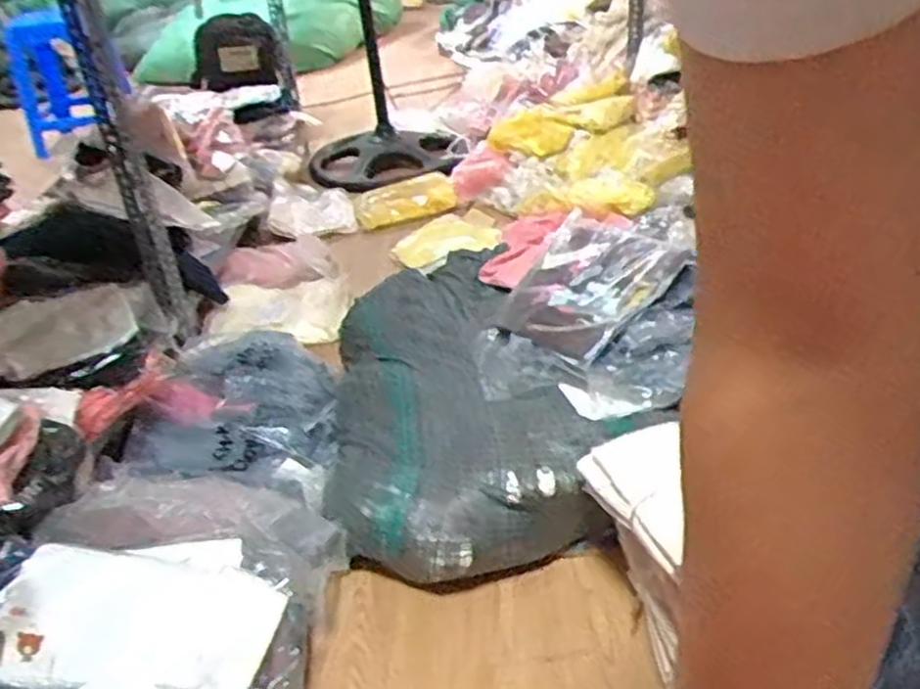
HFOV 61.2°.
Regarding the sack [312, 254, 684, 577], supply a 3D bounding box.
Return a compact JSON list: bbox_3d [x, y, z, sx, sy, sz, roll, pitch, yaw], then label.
[{"bbox_3d":[-0.037,0.078,1.200,0.411,0.149,0.647,-17,34,-16],"label":"sack"}]

